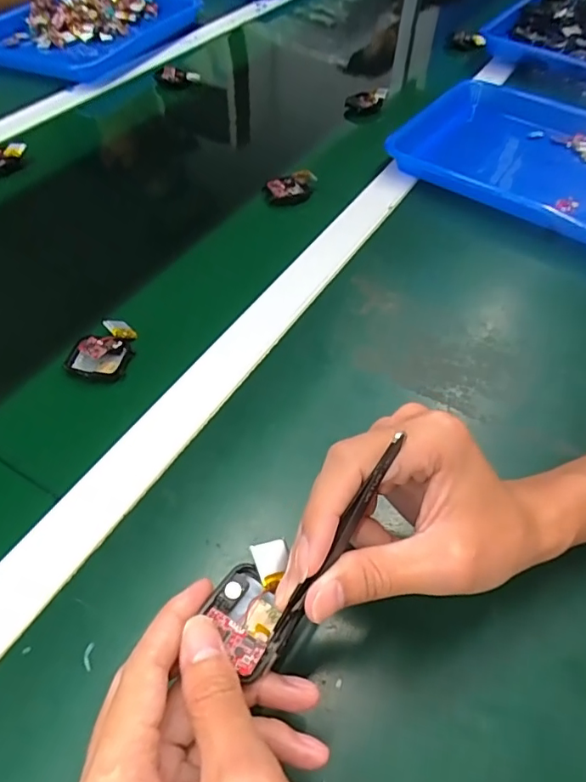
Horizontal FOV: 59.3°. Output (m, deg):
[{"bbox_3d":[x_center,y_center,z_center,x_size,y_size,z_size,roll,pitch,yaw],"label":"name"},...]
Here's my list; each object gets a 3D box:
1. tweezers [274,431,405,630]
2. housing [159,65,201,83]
[{"bbox_3d":[0.019,0.061,0.212,0.006,0.011,0.093,33,94,22],"label":"tweezers"},{"bbox_3d":[-0.156,-0.435,0.714,0.059,0.020,0.016,11,52,6],"label":"housing"}]

